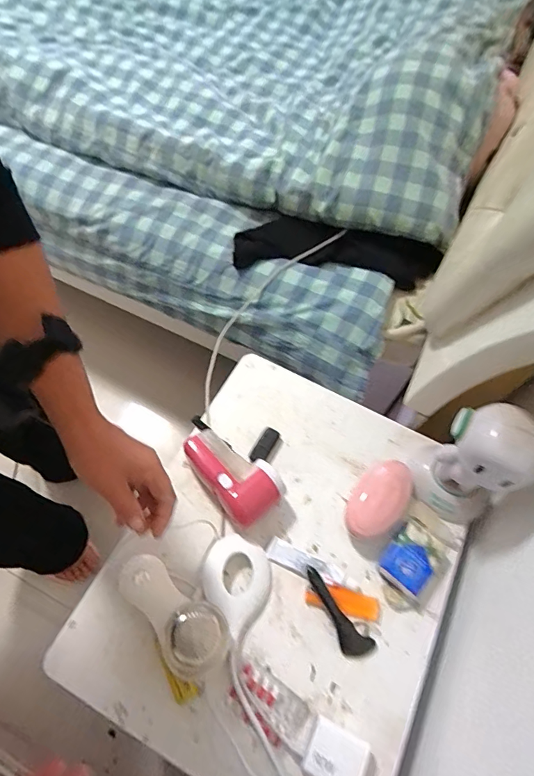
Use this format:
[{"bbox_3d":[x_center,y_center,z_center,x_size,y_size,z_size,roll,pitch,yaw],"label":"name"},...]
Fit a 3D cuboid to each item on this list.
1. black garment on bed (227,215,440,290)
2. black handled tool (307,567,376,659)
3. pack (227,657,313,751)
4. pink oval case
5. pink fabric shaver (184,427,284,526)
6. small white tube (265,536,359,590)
[{"bbox_3d":[0.123,-0.239,0.748,0.358,0.045,0.112,8,62,1],"label":"black garment on bed"},{"bbox_3d":[0.079,0.259,0.487,0.033,0.012,0.109,-32,81,-15],"label":"black handled tool"},{"bbox_3d":[-0.001,0.335,0.448,0.084,0.011,0.049,31,65,12],"label":"pack"},{"bbox_3d":[0.142,0.142,0.543,0.063,0.041,0.111,32,65,12],"label":"pink oval case"},{"bbox_3d":[-0.047,0.110,0.545,0.134,0.056,0.071,41,67,16],"label":"pink fabric shaver"},{"bbox_3d":[0.054,0.218,0.515,0.111,0.017,0.027,24,64,9],"label":"small white tube"}]

